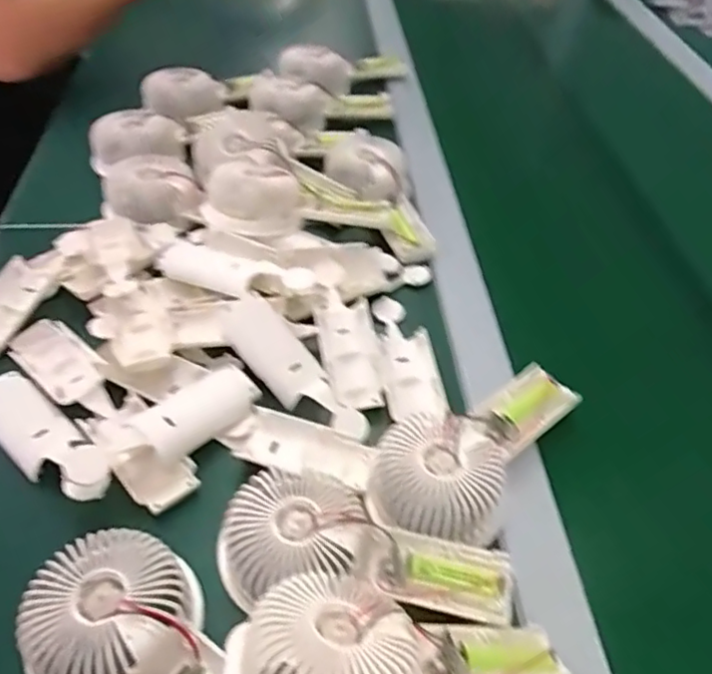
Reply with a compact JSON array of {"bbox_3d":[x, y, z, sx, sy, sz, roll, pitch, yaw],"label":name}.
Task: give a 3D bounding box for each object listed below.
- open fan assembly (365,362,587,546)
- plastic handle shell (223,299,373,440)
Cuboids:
[{"bbox_3d":[0.082,0.067,0.403,0.160,0.027,0.080,-32,57,-30],"label":"open fan assembly"},{"bbox_3d":[-0.045,0.026,0.447,0.132,0.024,0.036,44,56,12],"label":"plastic handle shell"}]

